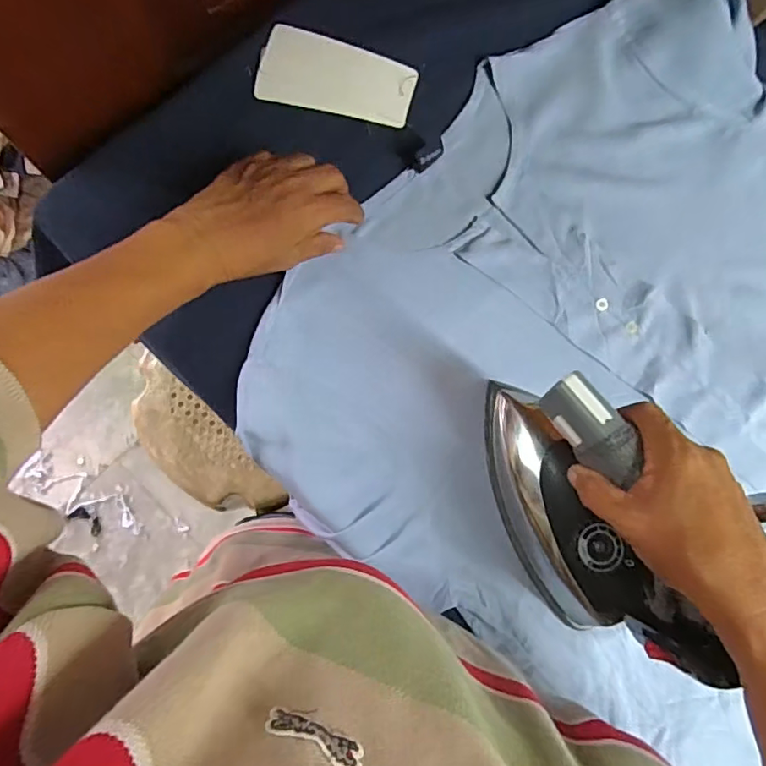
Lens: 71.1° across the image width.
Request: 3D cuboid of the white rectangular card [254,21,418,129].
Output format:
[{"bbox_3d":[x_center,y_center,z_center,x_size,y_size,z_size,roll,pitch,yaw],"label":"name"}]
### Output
[{"bbox_3d":[-0.036,-0.246,0.429,0.121,0.006,0.061,8,87,-7],"label":"white rectangular card"}]

